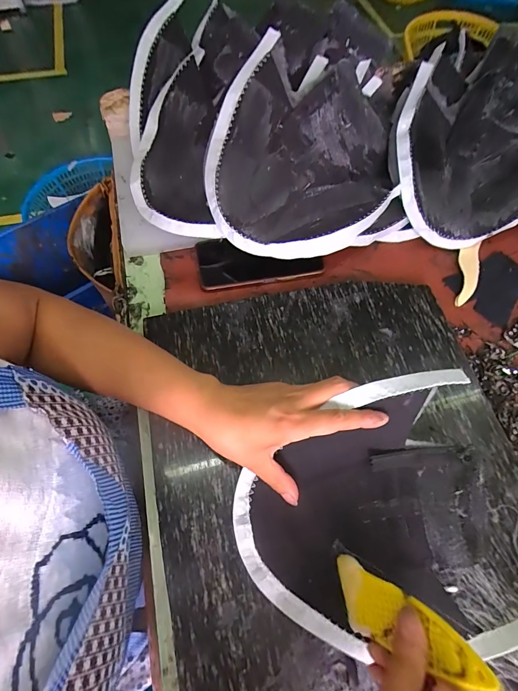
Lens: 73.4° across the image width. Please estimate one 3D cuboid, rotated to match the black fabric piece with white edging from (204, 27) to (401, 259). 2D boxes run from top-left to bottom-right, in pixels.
[{"bbox_3d":[0.059,-0.225,0.414,0.228,0.102,0.239,21,66,8],"label":"black fabric piece with white edging"}]

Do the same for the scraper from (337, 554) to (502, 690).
[{"bbox_3d":[0.096,0.187,0.234,0.020,0.118,0.040,40,66,-16],"label":"scraper"}]

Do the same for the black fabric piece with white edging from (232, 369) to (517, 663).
[{"bbox_3d":[0.088,0.135,0.292,0.208,0.091,0.195,1,64,-3],"label":"black fabric piece with white edging"}]

